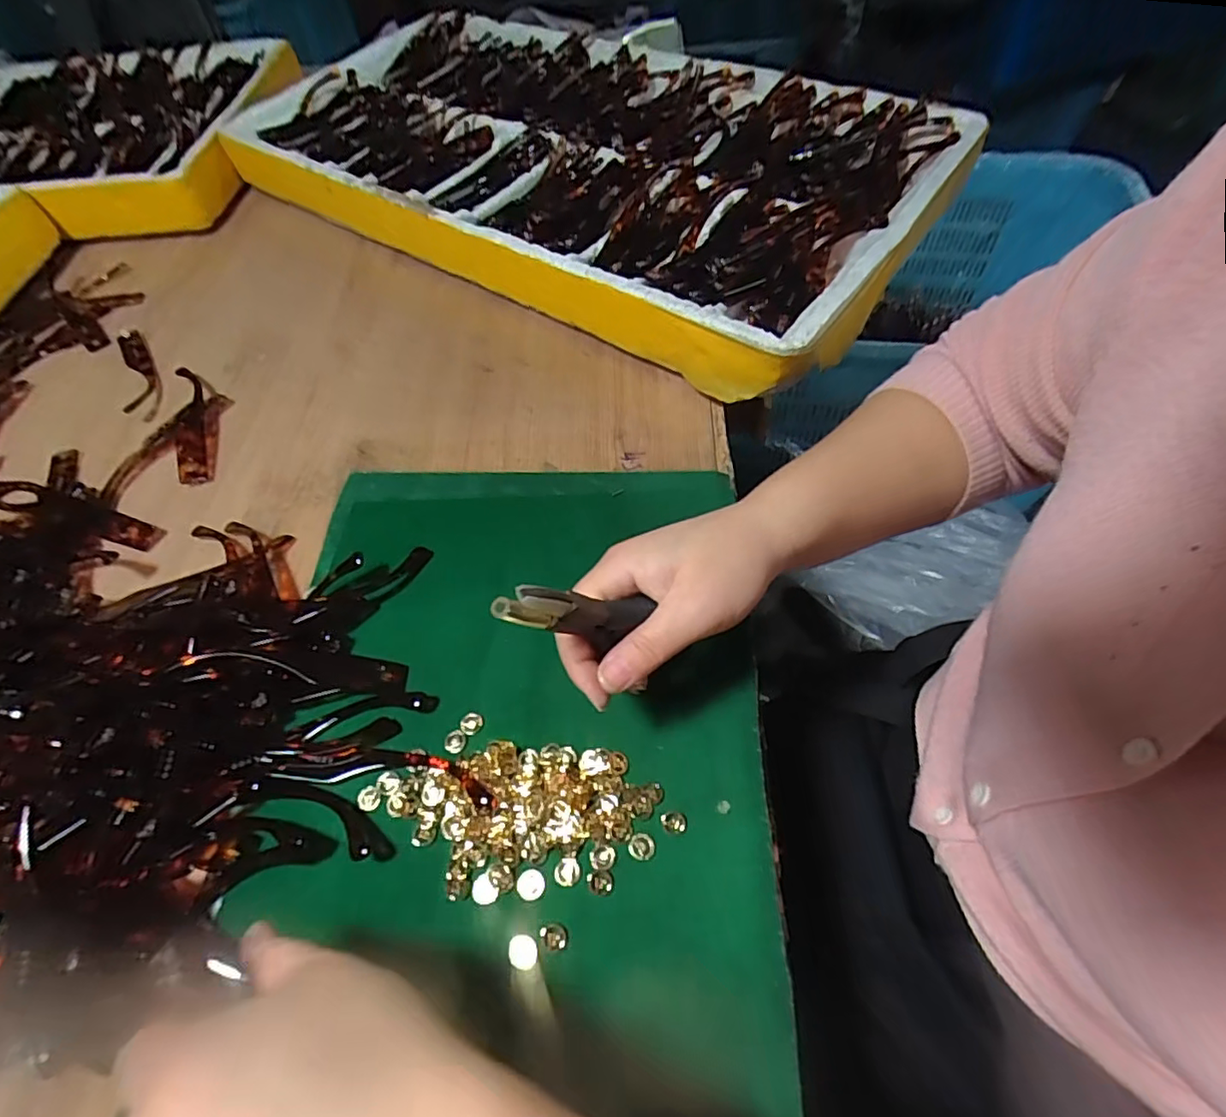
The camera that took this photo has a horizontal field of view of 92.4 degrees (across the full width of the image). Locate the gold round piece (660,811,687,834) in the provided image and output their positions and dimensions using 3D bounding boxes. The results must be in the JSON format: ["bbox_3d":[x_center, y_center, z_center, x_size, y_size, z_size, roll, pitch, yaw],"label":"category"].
[{"bbox_3d":[0.031,0.132,0.296,0.013,0.004,0.010,-6,56,1],"label":"gold round piece"}]

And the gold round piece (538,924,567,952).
[{"bbox_3d":[-0.028,0.176,0.274,0.011,0.004,0.012,-2,56,3],"label":"gold round piece"}]

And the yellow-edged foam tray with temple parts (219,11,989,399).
[{"bbox_3d":[-0.049,-0.393,0.587,0.694,0.082,0.346,32,67,23],"label":"yellow-edged foam tray with temple parts"}]

